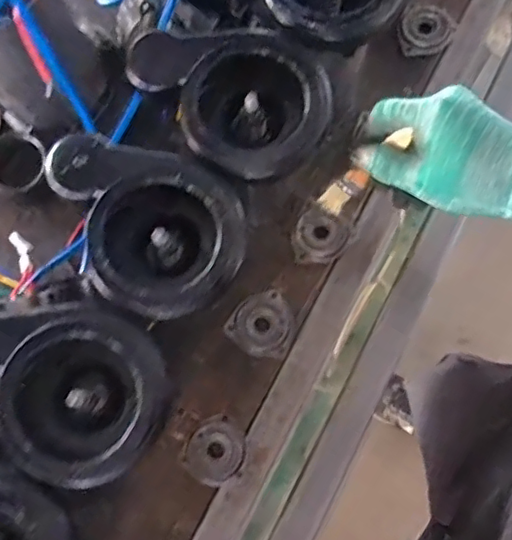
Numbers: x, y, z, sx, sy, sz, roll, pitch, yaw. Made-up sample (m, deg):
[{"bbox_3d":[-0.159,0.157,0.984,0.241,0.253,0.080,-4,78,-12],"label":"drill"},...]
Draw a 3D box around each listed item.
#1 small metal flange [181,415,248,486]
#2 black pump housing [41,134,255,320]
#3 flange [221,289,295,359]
[{"bbox_3d":[-0.039,0.178,0.553,0.060,0.017,0.058,0,76,2],"label":"small metal flange"},{"bbox_3d":[-0.092,-0.033,0.436,0.166,0.043,0.117,22,78,7],"label":"black pump housing"},{"bbox_3d":[0.009,0.056,0.583,0.066,0.023,0.065,0,76,2],"label":"flange"}]

